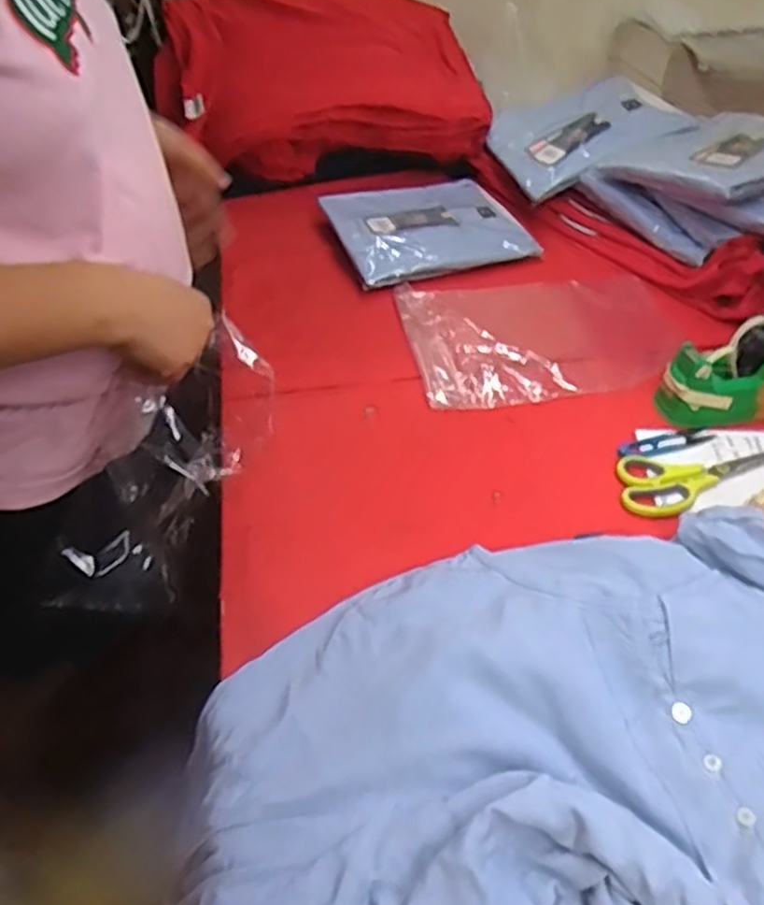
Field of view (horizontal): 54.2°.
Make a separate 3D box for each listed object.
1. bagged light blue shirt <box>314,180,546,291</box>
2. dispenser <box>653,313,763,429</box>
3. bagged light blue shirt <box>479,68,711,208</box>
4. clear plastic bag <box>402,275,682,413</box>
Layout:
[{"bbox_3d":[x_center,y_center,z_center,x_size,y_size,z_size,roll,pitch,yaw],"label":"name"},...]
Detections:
[{"bbox_3d":[0.061,-0.315,1.042,0.259,0.024,0.226,-13,46,-18],"label":"bagged light blue shirt"},{"bbox_3d":[0.372,-0.080,0.757,0.159,0.083,0.067,-7,45,-12],"label":"dispenser"},{"bbox_3d":[0.291,-0.479,1.100,0.265,0.035,0.229,-24,53,-5],"label":"bagged light blue shirt"},{"bbox_3d":[0.185,-0.140,0.880,0.303,0.019,0.240,-1,42,-1],"label":"clear plastic bag"}]

